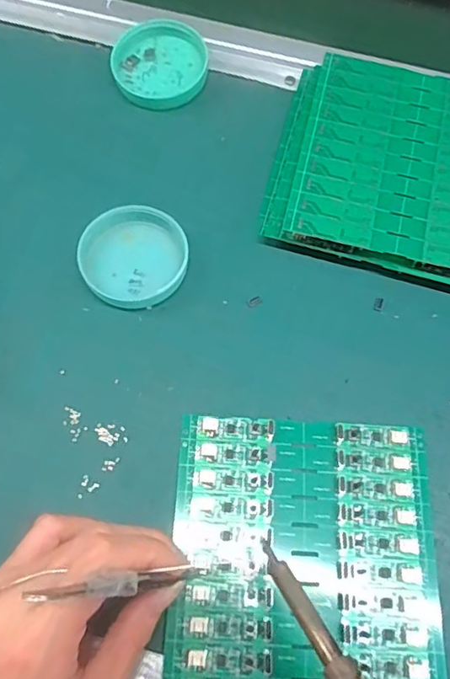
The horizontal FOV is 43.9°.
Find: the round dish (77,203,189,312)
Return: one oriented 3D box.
[{"bbox_3d":[-0.056,-0.050,0.339,0.063,0.018,0.060,1,69,-2],"label":"round dish"}]

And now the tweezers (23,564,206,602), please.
[{"bbox_3d":[-0.034,0.100,0.230,0.011,0.117,0.007,-11,69,20],"label":"tweezers"}]

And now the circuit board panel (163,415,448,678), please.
[{"bbox_3d":[0.042,0.110,0.286,0.133,0.010,0.138,4,70,-1],"label":"circuit board panel"}]

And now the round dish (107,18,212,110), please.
[{"bbox_3d":[-0.046,-0.196,0.394,0.066,0.016,0.062,1,70,-2],"label":"round dish"}]

